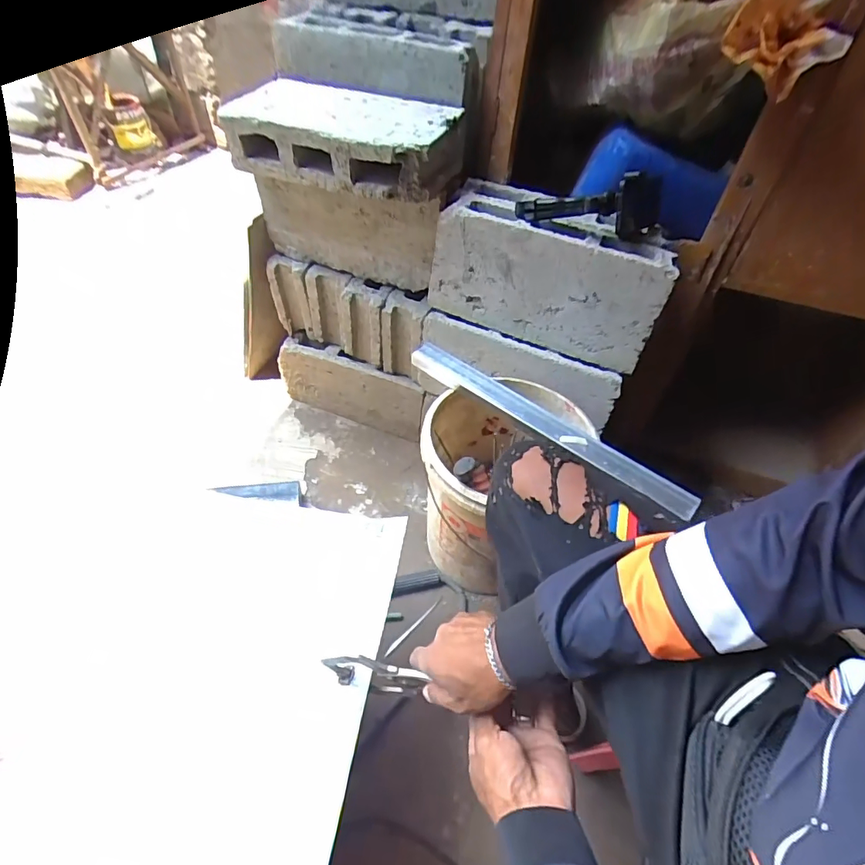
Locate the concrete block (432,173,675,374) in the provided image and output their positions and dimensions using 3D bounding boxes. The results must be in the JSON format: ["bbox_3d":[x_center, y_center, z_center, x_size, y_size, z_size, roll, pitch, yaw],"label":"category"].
[{"bbox_3d":[0.216,-0.303,0.885,0.389,0.201,0.192,19,48,12],"label":"concrete block"}]

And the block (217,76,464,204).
[{"bbox_3d":[-0.154,-0.523,0.853,0.381,0.114,0.221,24,49,15],"label":"block"}]

